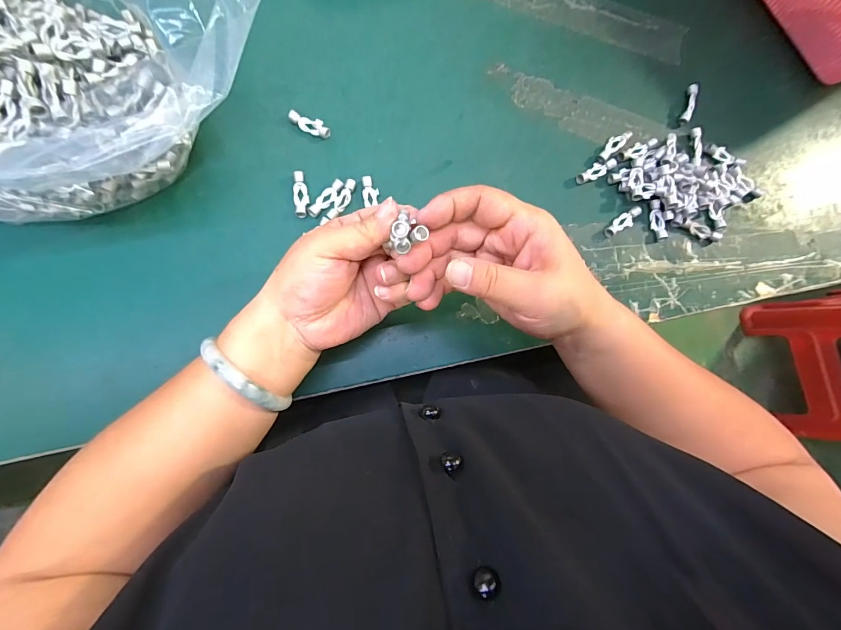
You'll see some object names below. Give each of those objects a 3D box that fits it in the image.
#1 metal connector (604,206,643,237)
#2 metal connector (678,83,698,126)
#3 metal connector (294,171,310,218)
[{"bbox_3d":[0.180,-0.083,0.341,0.038,0.007,0.013,-29,88,-7],"label":"metal connector"},{"bbox_3d":[0.250,-0.196,0.357,0.008,0.010,0.041,19,83,-4],"label":"metal connector"},{"bbox_3d":[-0.099,-0.100,0.319,0.012,0.005,0.038,-6,85,-6],"label":"metal connector"}]

